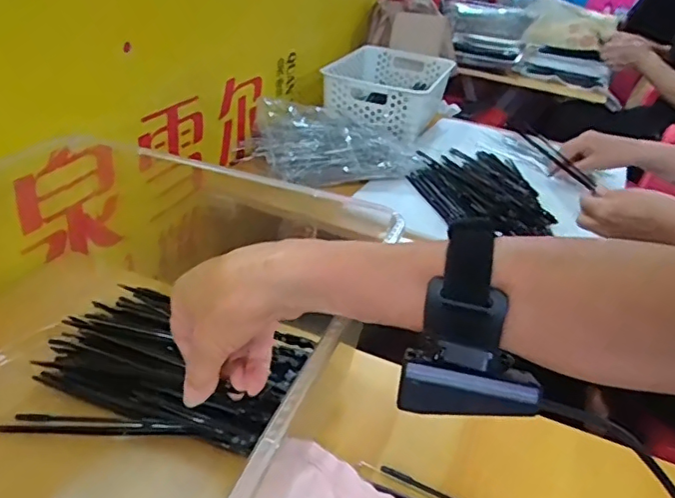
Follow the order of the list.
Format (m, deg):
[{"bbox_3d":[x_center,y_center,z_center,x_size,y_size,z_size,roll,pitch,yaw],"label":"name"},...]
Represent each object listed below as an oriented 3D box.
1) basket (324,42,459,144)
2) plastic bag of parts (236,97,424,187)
[{"bbox_3d":[0.105,-0.319,1.139,0.202,0.104,0.336,15,32,12],"label":"basket"},{"bbox_3d":[-0.006,-0.170,0.874,0.277,0.095,0.113,0,32,-13],"label":"plastic bag of parts"}]

